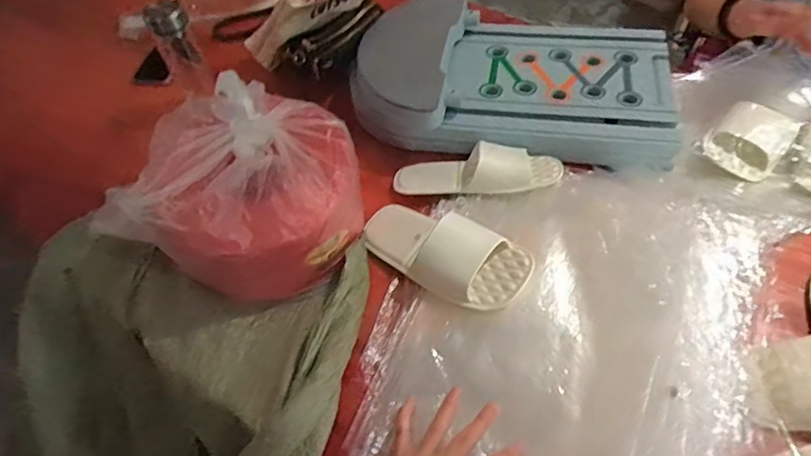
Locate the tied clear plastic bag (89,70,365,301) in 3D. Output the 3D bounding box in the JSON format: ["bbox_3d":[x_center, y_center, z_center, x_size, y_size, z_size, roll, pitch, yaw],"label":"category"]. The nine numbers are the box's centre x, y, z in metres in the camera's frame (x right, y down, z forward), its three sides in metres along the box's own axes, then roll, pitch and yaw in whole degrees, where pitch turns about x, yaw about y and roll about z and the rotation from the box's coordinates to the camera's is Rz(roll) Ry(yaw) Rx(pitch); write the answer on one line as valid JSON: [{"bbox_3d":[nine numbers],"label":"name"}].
[{"bbox_3d":[-0.203,-0.054,0.739,0.267,0.191,0.262,-2,51,3],"label":"tied clear plastic bag"}]

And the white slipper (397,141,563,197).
[{"bbox_3d":[0.102,-0.089,0.787,0.249,0.058,0.085,-3,50,19],"label":"white slipper"}]

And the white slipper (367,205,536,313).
[{"bbox_3d":[0.040,0.019,0.692,0.247,0.087,0.108,23,55,39],"label":"white slipper"}]

